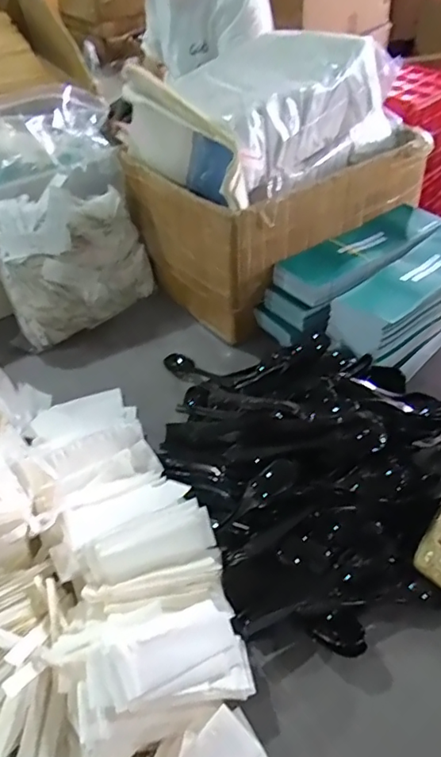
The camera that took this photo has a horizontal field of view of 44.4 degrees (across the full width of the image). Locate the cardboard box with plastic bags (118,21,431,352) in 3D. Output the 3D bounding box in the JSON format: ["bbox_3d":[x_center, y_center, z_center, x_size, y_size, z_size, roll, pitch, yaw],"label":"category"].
[{"bbox_3d":[0.092,-0.313,0.831,0.404,0.302,0.258,-25,48,-22],"label":"cardboard box with plastic bags"}]

